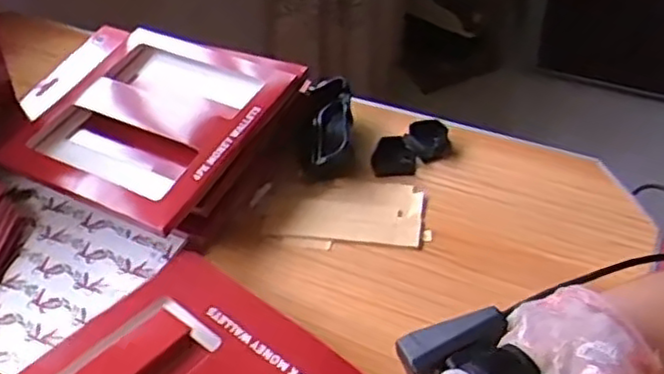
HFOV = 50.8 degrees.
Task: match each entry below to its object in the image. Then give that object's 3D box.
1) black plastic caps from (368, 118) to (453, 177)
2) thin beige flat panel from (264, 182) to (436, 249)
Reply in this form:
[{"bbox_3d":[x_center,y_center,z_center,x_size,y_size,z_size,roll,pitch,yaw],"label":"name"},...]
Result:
[{"bbox_3d":[0.072,-0.036,0.640,0.081,0.019,0.037,-29,49,-23],"label":"black plastic caps"},{"bbox_3d":[0.013,0.021,0.598,0.134,0.004,0.074,5,45,10],"label":"thin beige flat panel"}]

